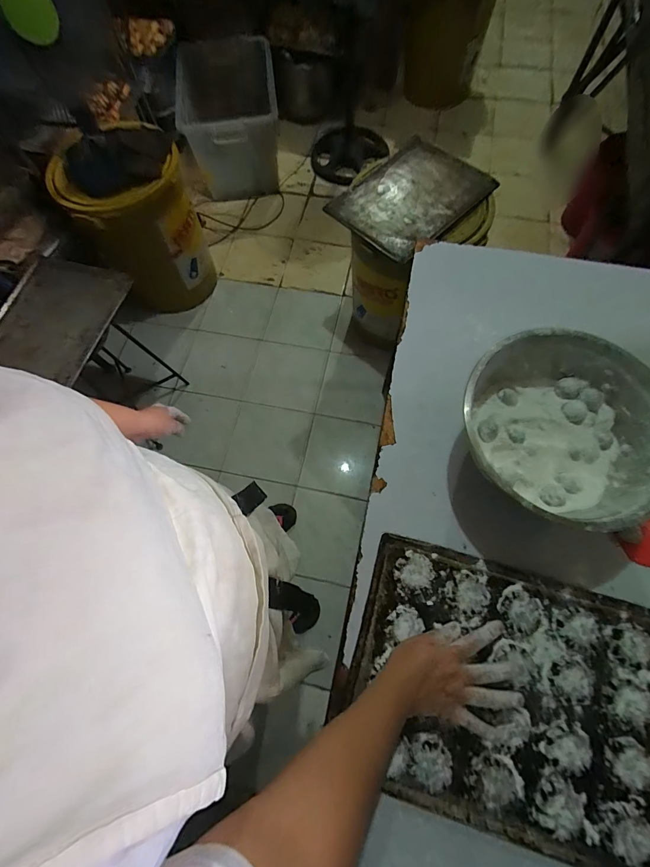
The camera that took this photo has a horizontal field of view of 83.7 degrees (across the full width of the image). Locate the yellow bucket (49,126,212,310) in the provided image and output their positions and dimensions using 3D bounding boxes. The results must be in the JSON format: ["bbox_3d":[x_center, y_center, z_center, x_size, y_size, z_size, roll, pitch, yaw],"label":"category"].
[{"bbox_3d":[-0.720,-0.798,1.450,0.422,0.548,0.422,0,70,1],"label":"yellow bucket"}]

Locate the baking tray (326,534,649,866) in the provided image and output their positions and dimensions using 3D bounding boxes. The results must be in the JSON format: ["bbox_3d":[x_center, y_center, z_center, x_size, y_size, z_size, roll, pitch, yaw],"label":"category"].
[{"bbox_3d":[0.266,0.373,0.525,0.459,0.021,0.331,16,71,6],"label":"baking tray"}]

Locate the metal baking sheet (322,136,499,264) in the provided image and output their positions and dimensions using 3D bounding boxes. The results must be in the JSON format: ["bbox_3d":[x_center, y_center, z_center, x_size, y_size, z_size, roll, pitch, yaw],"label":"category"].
[{"bbox_3d":[0.271,-0.746,1.148,0.479,0.050,0.370,-39,73,-13],"label":"metal baking sheet"}]

